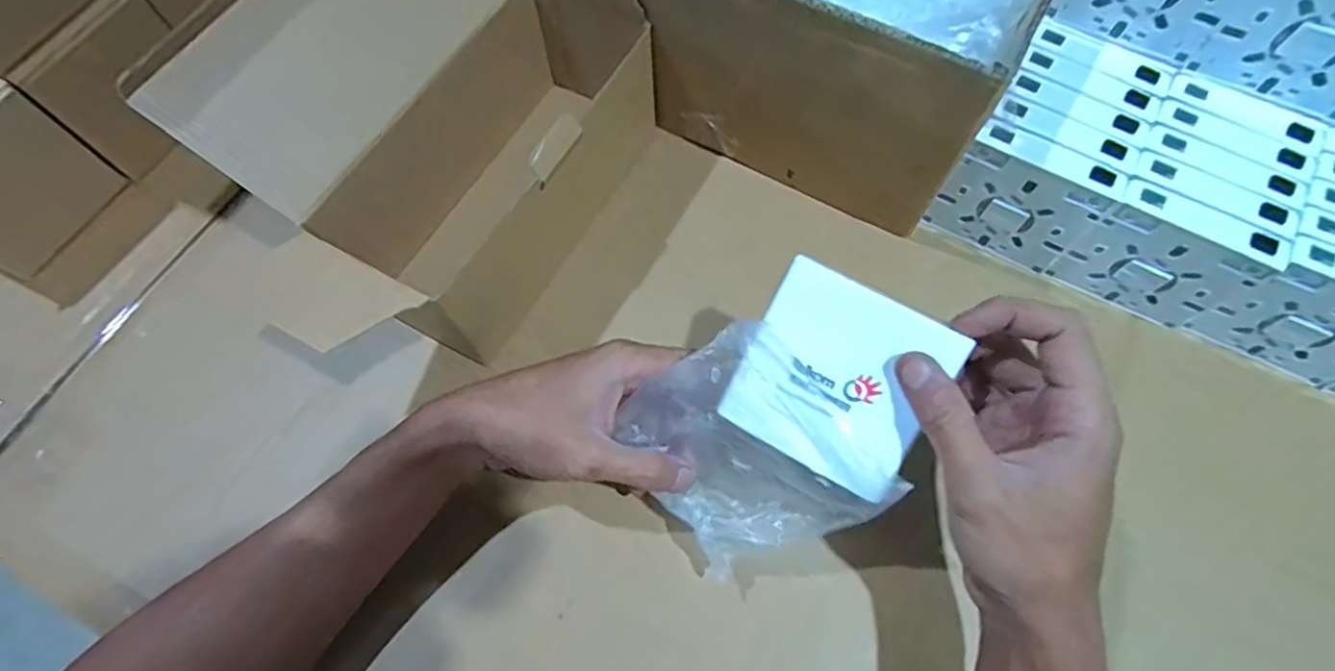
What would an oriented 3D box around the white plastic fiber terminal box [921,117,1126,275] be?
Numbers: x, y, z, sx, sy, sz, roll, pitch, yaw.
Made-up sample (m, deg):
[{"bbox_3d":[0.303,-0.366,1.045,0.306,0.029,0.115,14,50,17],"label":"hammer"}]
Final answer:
[{"bbox_3d":[0.215,-0.083,0.404,0.082,0.084,0.017,25,69,13],"label":"white plastic fiber terminal box"}]

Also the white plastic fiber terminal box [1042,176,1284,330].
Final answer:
[{"bbox_3d":[0.289,-0.043,0.387,0.085,0.082,0.015,28,69,14],"label":"white plastic fiber terminal box"}]

